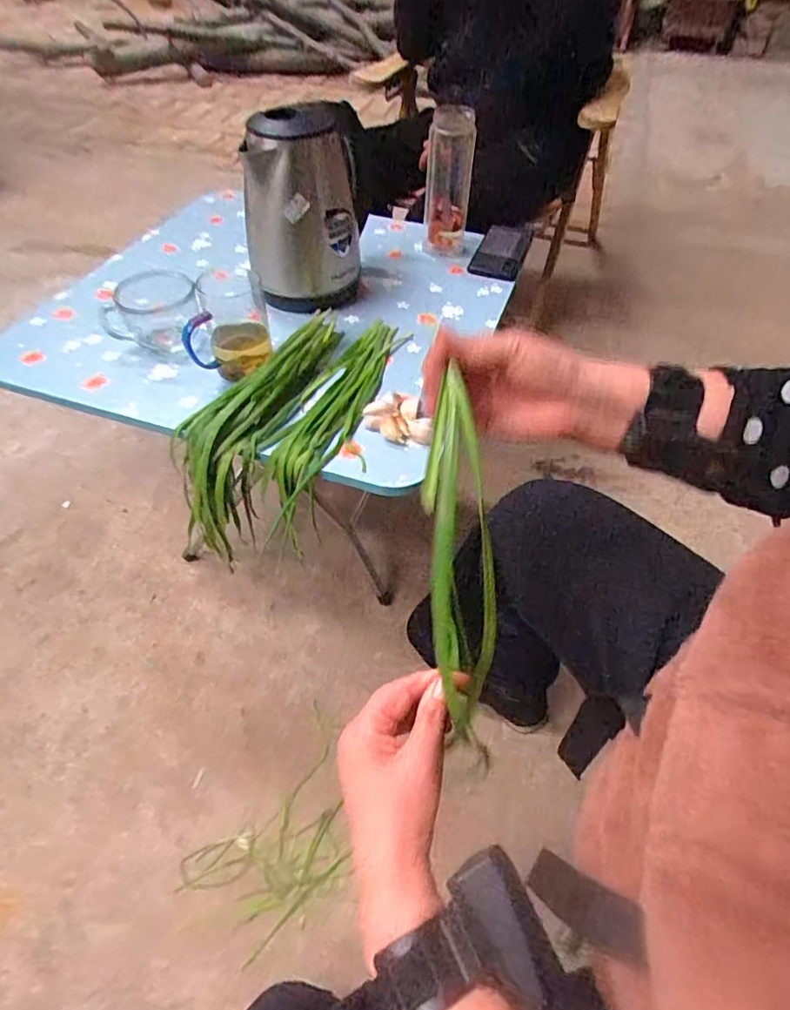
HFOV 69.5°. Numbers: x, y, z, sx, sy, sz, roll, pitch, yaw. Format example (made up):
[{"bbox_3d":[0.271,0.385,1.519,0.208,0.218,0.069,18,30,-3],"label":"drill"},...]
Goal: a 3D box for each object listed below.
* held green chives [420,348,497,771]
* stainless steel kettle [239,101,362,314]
[{"bbox_3d":[0.044,0.042,0.375,0.041,0.022,0.244,-4,94,-7],"label":"held green chives"},{"bbox_3d":[-0.119,-0.392,0.743,0.144,0.224,0.166,-3,49,-6],"label":"stainless steel kettle"}]

